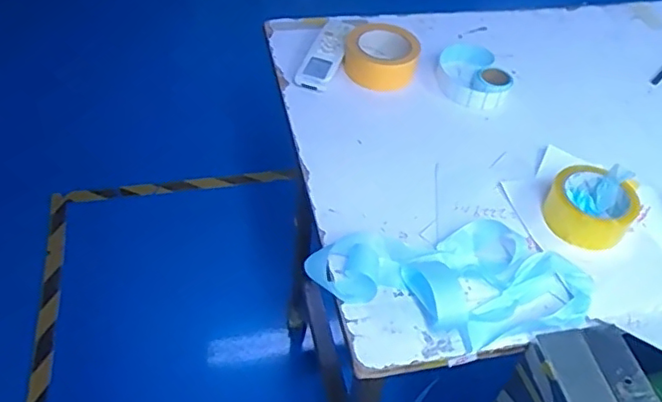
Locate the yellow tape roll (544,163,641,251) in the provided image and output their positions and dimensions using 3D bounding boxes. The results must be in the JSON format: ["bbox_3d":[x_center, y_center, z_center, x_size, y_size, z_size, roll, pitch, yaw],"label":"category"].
[{"bbox_3d":[0.312,0.006,0.726,0.098,0.047,0.099,2,47,-3],"label":"yellow tape roll"}]

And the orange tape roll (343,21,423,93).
[{"bbox_3d":[0.072,-0.221,0.907,0.097,0.049,0.113,-26,55,-26],"label":"orange tape roll"}]

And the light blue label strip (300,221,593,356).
[{"bbox_3d":[0.129,0.085,0.644,0.285,0.043,0.142,-6,48,-10],"label":"light blue label strip"}]

